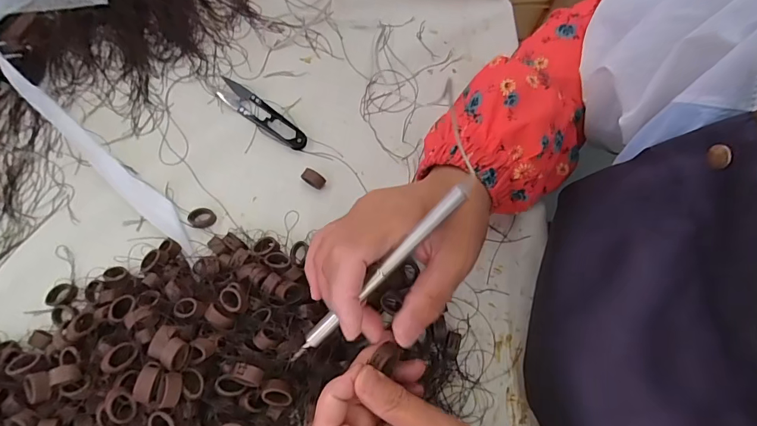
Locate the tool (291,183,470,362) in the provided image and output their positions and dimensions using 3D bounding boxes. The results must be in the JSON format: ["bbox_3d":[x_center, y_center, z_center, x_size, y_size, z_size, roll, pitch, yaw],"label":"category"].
[{"bbox_3d":[0.000,0.036,0.238,0.138,0.005,0.009,-45,76,9],"label":"tool"}]

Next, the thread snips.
[{"bbox_3d":[-0.107,-0.090,0.389,0.097,0.010,0.023,37,73,11],"label":"thread snips"}]

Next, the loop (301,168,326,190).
[{"bbox_3d":[-0.057,-0.029,0.368,0.020,0.013,0.011,35,73,10],"label":"loop"}]

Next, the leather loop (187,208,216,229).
[{"bbox_3d":[-0.149,0.004,0.356,0.022,0.008,0.015,-2,71,-3],"label":"leather loop"}]

